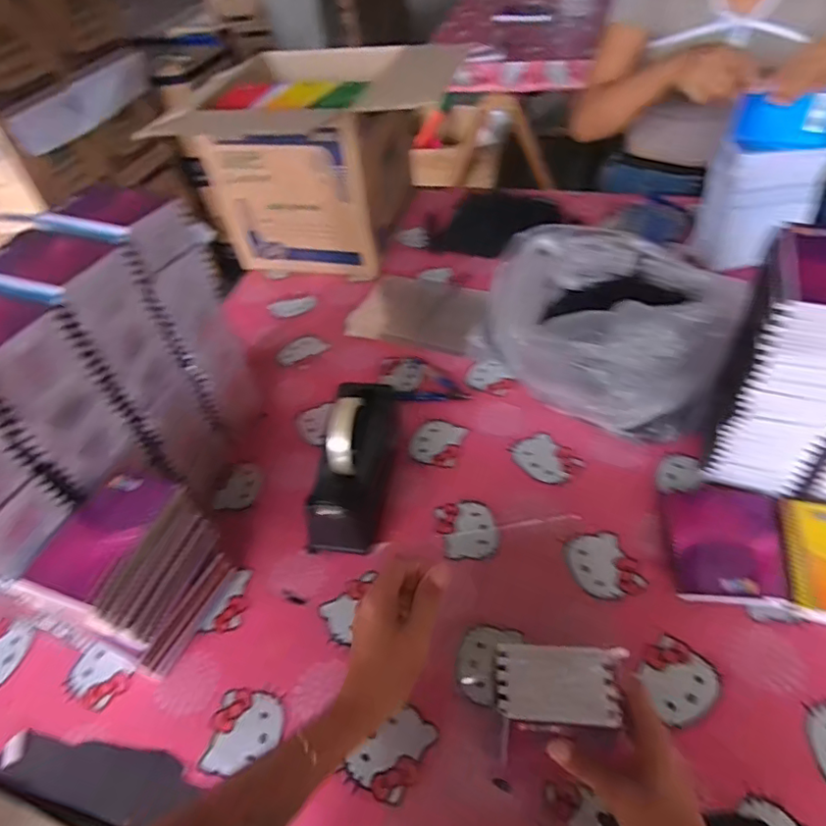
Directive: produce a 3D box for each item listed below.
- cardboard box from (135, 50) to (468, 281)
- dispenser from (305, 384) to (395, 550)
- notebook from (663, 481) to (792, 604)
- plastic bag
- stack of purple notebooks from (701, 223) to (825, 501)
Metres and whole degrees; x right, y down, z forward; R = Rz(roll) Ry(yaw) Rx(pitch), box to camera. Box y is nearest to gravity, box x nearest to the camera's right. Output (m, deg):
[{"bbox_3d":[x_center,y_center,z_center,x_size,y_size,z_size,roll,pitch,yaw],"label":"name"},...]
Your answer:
[{"bbox_3d":[-0.182,-0.473,1.093,0.318,0.297,0.315,7,48,13],"label":"cardboard box"},{"bbox_3d":[-0.071,0.052,0.698,0.079,0.125,0.214,5,48,12],"label":"dispenser"},{"bbox_3d":[0.350,0.137,0.627,0.121,0.013,0.148,3,47,10],"label":"notebook"},{"bbox_3d":[0.261,-0.148,0.797,0.308,0.187,0.322,10,49,16],"label":"plastic bag"},{"bbox_3d":[0.401,-0.040,0.594,0.117,0.267,0.122,13,50,19],"label":"stack of purple notebooks"}]

